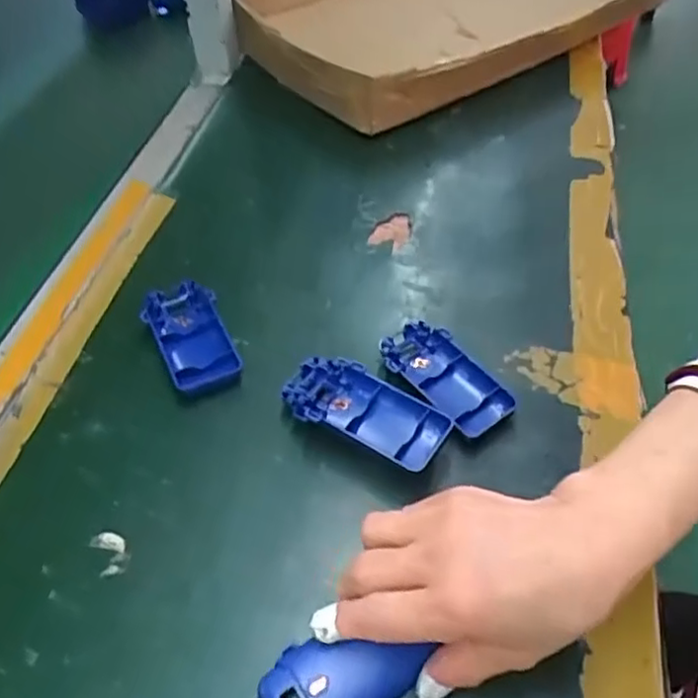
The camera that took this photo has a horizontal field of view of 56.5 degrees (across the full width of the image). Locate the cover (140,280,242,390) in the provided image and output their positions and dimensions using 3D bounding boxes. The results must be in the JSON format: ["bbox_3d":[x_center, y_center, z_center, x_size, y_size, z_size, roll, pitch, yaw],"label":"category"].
[{"bbox_3d":[-0.109,-0.011,0.446,0.047,0.022,0.093,-23,55,-19],"label":"cover"}]

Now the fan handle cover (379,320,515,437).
[{"bbox_3d":[0.062,0.019,0.423,0.046,0.017,0.092,-30,57,-23],"label":"fan handle cover"}]

